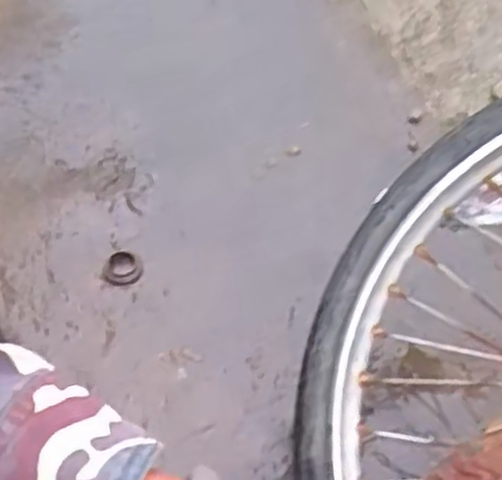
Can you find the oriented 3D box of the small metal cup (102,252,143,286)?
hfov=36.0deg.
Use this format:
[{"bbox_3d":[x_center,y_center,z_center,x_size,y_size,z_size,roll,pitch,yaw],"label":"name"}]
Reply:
[{"bbox_3d":[-0.129,0.029,0.787,0.039,0.011,0.035,1,53,1],"label":"small metal cup"}]

